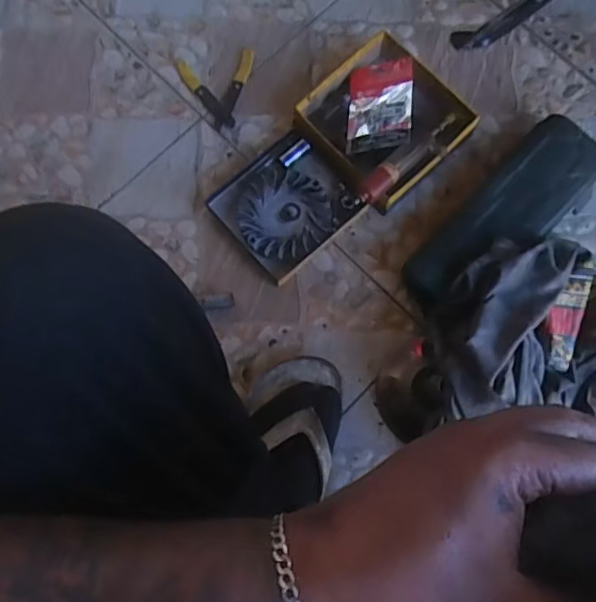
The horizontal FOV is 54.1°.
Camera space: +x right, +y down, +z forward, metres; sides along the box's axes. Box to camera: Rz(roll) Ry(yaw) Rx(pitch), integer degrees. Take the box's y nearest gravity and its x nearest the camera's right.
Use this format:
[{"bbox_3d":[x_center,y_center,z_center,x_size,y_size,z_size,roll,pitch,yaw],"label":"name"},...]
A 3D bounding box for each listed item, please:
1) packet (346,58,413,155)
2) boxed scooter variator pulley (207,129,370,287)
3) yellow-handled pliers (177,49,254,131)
[{"bbox_3d":[0.103,-0.244,0.729,0.081,0.012,0.128,-5,69,29],"label":"packet"},{"bbox_3d":[-0.014,-0.122,0.740,0.153,0.032,0.146,-40,81,-6],"label":"boxed scooter variator pulley"},{"bbox_3d":[-0.104,-0.284,0.785,0.101,0.010,0.109,-11,79,-1],"label":"yellow-handled pliers"}]

